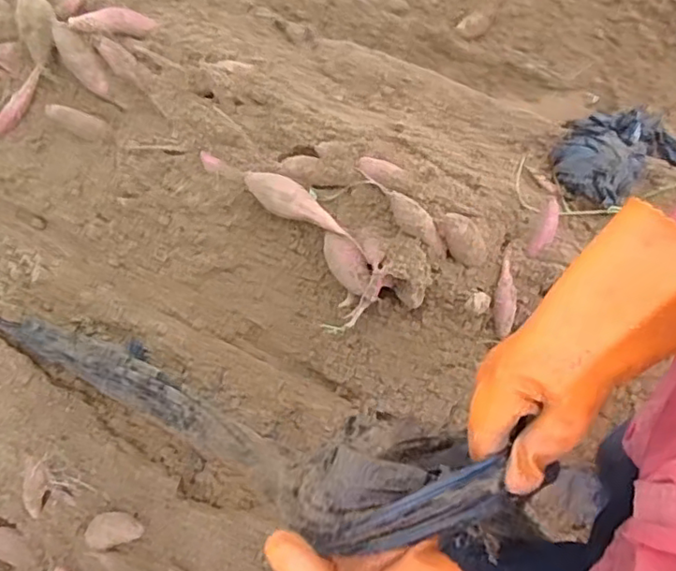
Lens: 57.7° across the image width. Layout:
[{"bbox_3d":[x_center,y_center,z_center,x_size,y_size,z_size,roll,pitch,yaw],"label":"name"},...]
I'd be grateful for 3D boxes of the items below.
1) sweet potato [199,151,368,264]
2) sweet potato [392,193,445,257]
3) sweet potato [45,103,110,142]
[{"bbox_3d":[-0.114,-0.188,1.269,0.409,0.057,0.074,33,77,10],"label":"sweet potato"},{"bbox_3d":[0.157,-0.115,1.180,0.171,0.038,0.050,45,78,-21],"label":"sweet potato"},{"bbox_3d":[-0.582,-0.364,1.368,0.132,0.055,0.051,20,70,-42],"label":"sweet potato"}]

